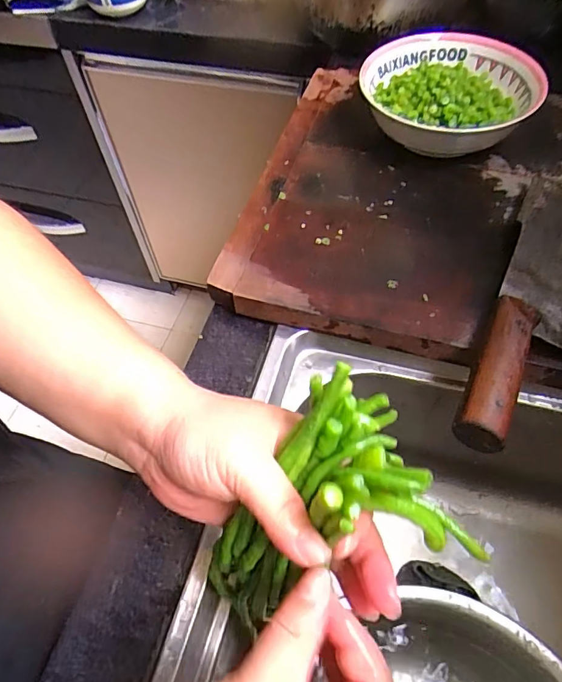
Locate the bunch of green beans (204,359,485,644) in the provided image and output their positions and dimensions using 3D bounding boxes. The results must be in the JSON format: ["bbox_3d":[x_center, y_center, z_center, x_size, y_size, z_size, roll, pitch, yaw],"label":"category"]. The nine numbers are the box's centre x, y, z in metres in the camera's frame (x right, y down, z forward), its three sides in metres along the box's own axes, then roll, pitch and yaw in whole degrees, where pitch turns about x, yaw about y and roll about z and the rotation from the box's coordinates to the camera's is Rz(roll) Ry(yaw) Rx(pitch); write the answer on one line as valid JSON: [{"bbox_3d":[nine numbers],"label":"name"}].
[{"bbox_3d":[0.015,0.089,0.219,0.058,0.151,0.085,-9,51,-48],"label":"bunch of green beans"}]

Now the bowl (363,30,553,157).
[{"bbox_3d":[0.174,-0.257,0.508,0.174,0.062,0.170,1,57,-1],"label":"bowl"}]

